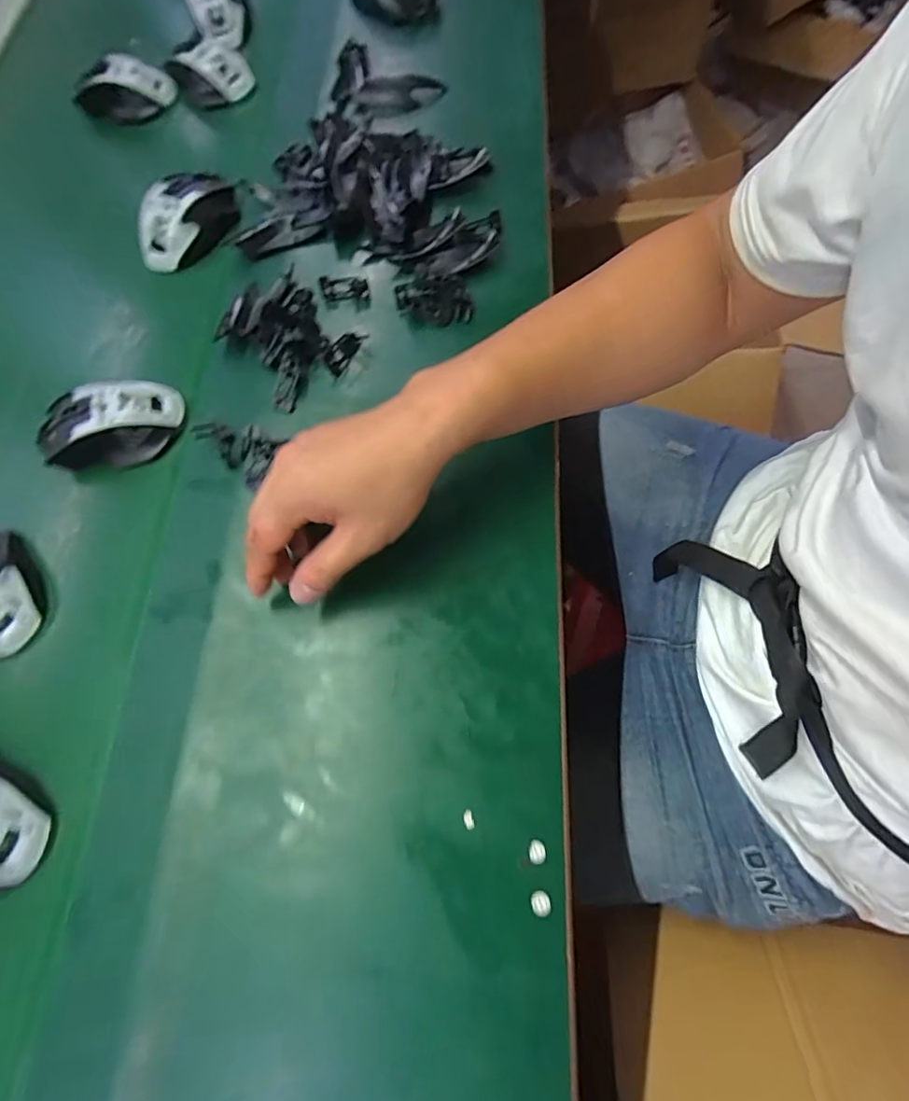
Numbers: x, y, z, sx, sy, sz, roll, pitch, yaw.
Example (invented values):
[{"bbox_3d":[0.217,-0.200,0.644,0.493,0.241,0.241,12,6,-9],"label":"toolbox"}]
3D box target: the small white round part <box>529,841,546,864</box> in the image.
[{"bbox_3d":[0.049,0.180,0.318,0.010,0.004,0.013,-8,69,0],"label":"small white round part"}]

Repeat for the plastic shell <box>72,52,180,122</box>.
[{"bbox_3d":[-0.368,-0.516,0.596,0.100,0.047,0.042,-13,66,1],"label":"plastic shell"}]

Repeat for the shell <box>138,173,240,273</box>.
[{"bbox_3d":[-0.259,-0.324,0.515,0.064,0.036,0.104,29,73,13],"label":"shell"}]

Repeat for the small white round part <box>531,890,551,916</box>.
[{"bbox_3d":[0.050,0.205,0.309,0.011,0.004,0.013,-8,69,-1],"label":"small white round part"}]

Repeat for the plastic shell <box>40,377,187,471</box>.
[{"bbox_3d":[-0.282,-0.104,0.434,0.109,0.030,0.066,-14,69,-3],"label":"plastic shell"}]

